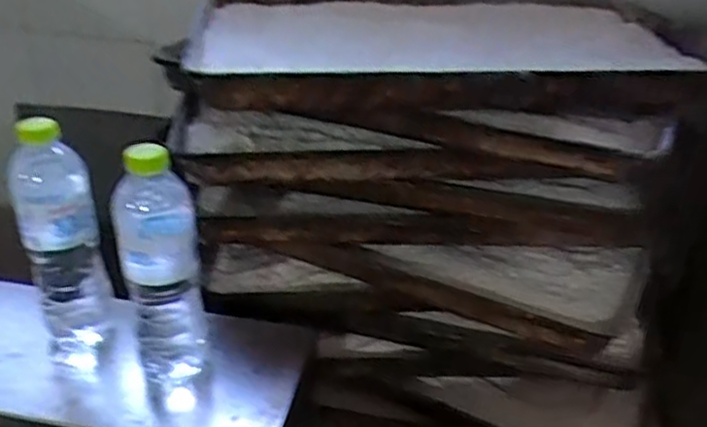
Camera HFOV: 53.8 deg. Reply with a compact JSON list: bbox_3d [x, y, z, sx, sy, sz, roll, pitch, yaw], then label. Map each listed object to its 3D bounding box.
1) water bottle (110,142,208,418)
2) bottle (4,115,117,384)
[{"bbox_3d":[-0.165,0.062,0.609,0.066,0.239,0.055,-10,22,-15],"label":"water bottle"},{"bbox_3d":[-0.270,0.030,0.644,0.065,0.238,0.056,-14,23,-24],"label":"bottle"}]

